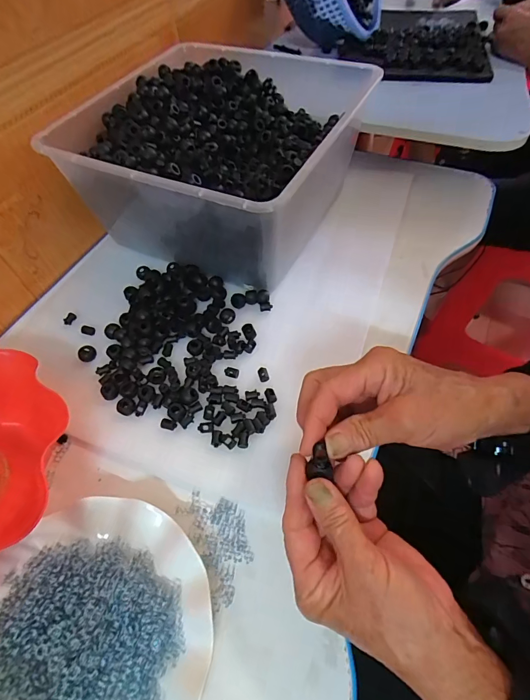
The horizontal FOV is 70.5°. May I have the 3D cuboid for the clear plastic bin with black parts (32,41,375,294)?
[{"bbox_3d":[-0.045,-0.254,0.474,0.293,0.126,0.336,20,59,16],"label":"clear plastic bin with black parts"}]

